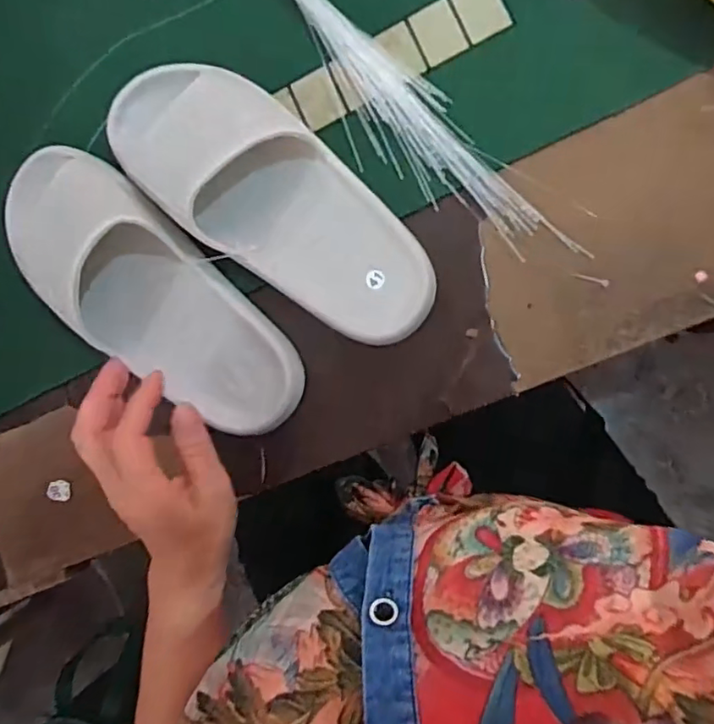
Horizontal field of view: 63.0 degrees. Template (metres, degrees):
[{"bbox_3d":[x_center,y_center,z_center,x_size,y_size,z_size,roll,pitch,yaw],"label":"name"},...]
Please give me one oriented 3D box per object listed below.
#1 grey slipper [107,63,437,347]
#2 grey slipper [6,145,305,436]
[{"bbox_3d":[-0.062,-0.109,0.383,0.260,0.056,0.102,38,94,6],"label":"grey slipper"},{"bbox_3d":[-0.151,-0.049,0.386,0.257,0.061,0.094,41,95,5],"label":"grey slipper"}]

